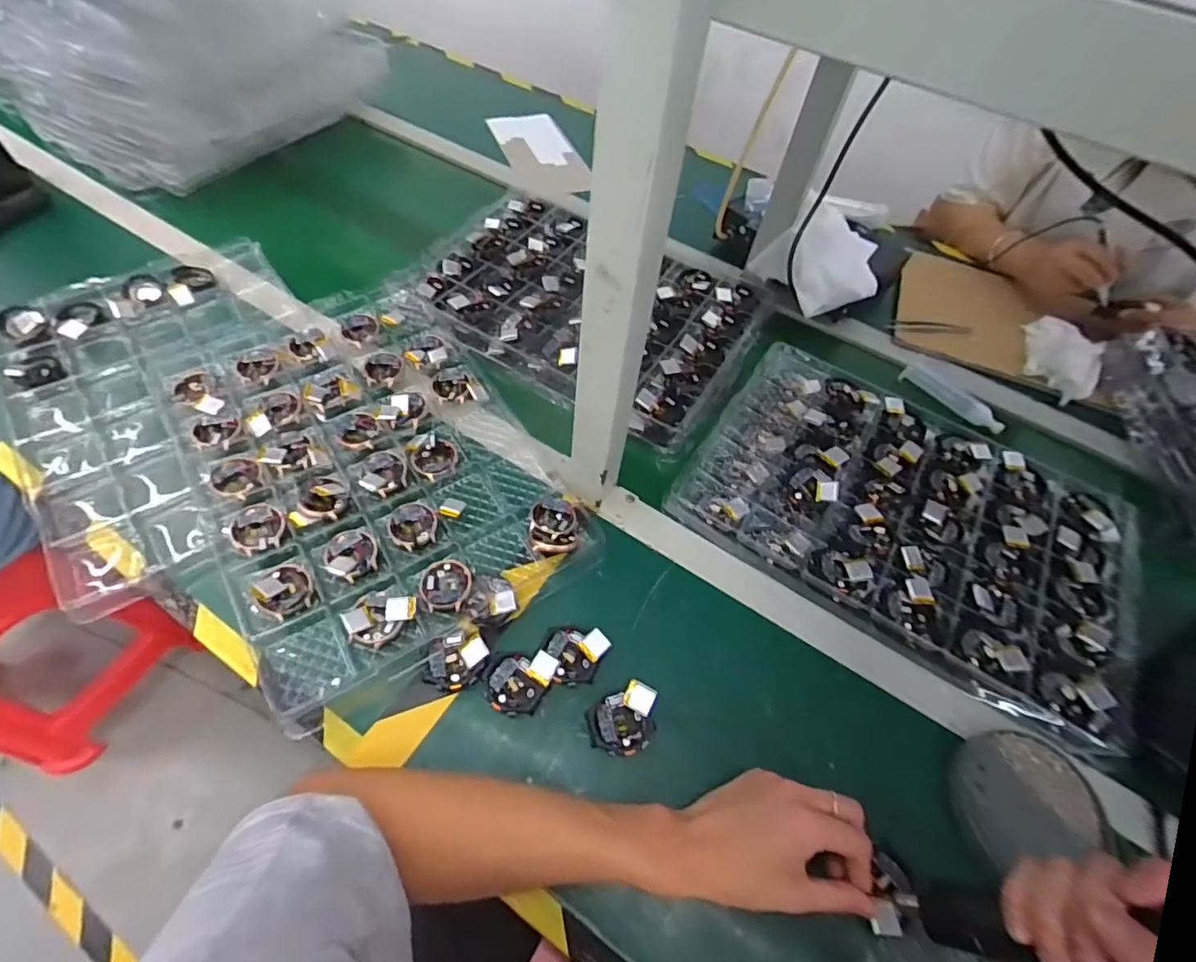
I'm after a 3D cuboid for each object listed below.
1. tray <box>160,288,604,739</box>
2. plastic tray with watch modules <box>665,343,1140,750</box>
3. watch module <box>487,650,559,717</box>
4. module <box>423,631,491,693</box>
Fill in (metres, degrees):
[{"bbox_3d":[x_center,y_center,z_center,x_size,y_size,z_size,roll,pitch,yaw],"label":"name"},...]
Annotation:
[{"bbox_3d":[-0.233,-0.028,0.549,0.295,0.030,0.436,-28,64,-20],"label":"tray"},{"bbox_3d":[0.320,0.022,0.560,0.414,0.033,0.286,32,61,15],"label":"plastic tray with watch modules"},{"bbox_3d":[-0.065,0.166,0.450,0.045,0.007,0.055,25,59,10],"label":"watch module"},{"bbox_3d":[-0.118,0.150,0.454,0.051,0.012,0.046,-5,59,-8],"label":"module"}]

